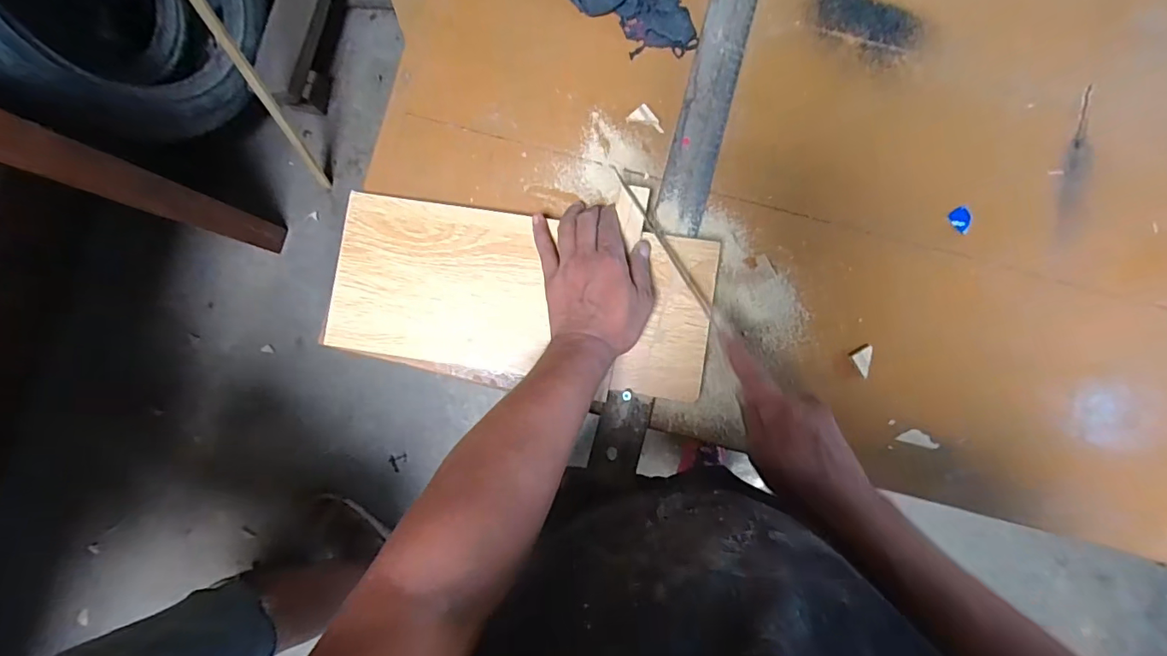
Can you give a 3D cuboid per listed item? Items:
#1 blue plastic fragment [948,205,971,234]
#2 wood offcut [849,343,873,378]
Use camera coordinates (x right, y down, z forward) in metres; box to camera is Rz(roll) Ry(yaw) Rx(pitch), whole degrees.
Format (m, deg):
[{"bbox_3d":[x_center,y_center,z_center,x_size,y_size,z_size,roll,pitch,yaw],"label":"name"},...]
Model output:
[{"bbox_3d":[0.387,-0.110,0.517,0.020,0.005,0.027,-27,88,1],"label":"blue plastic fragment"},{"bbox_3d":[0.281,0.032,0.504,0.024,0.007,0.027,-29,88,1],"label":"wood offcut"}]

